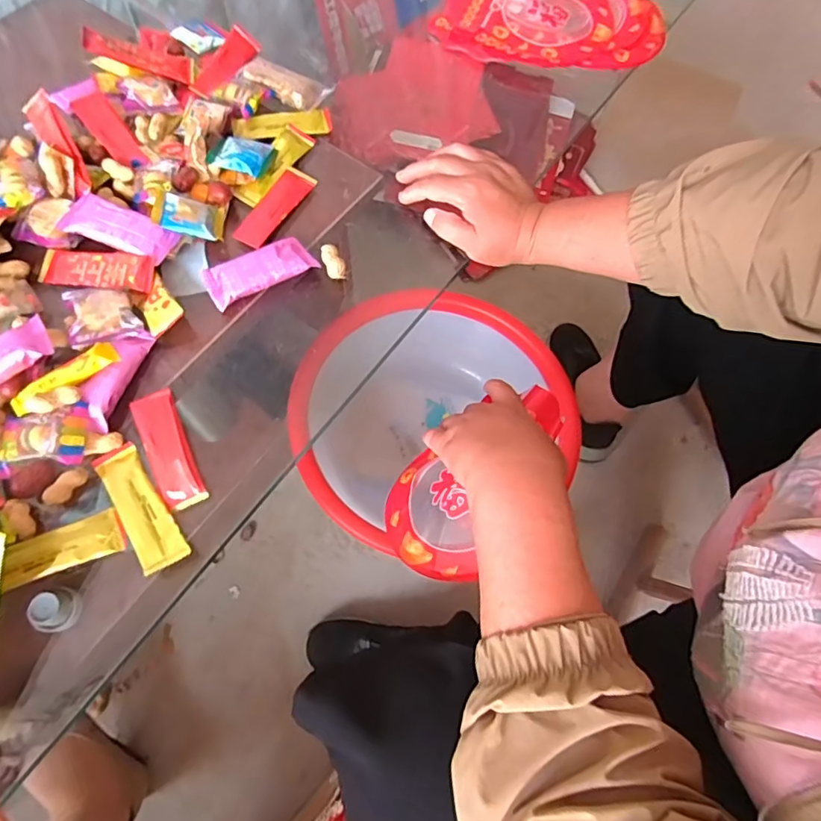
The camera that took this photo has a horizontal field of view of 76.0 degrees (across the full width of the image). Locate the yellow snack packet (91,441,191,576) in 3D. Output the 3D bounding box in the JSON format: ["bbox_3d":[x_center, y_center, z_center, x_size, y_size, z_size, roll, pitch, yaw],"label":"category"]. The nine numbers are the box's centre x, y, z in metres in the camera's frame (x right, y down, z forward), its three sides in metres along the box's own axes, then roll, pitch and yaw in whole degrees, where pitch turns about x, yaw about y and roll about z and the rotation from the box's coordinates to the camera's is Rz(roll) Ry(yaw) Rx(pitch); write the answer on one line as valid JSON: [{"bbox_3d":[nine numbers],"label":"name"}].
[{"bbox_3d":[-0.202,0.071,0.392,0.032,0.007,0.104,-34,72,-15],"label":"yellow snack packet"}]

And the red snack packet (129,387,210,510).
[{"bbox_3d":[-0.192,0.030,0.416,0.031,0.010,0.100,-24,70,-12],"label":"red snack packet"}]

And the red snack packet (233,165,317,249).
[{"bbox_3d":[-0.131,-0.201,0.513,0.031,0.011,0.101,27,69,9],"label":"red snack packet"}]

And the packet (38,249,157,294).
[{"bbox_3d":[-0.281,-0.126,0.468,0.111,0.007,0.033,7,81,10],"label":"packet"}]

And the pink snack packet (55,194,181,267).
[{"bbox_3d":[-0.259,-0.162,0.467,0.094,0.009,0.038,22,85,0],"label":"pink snack packet"}]

